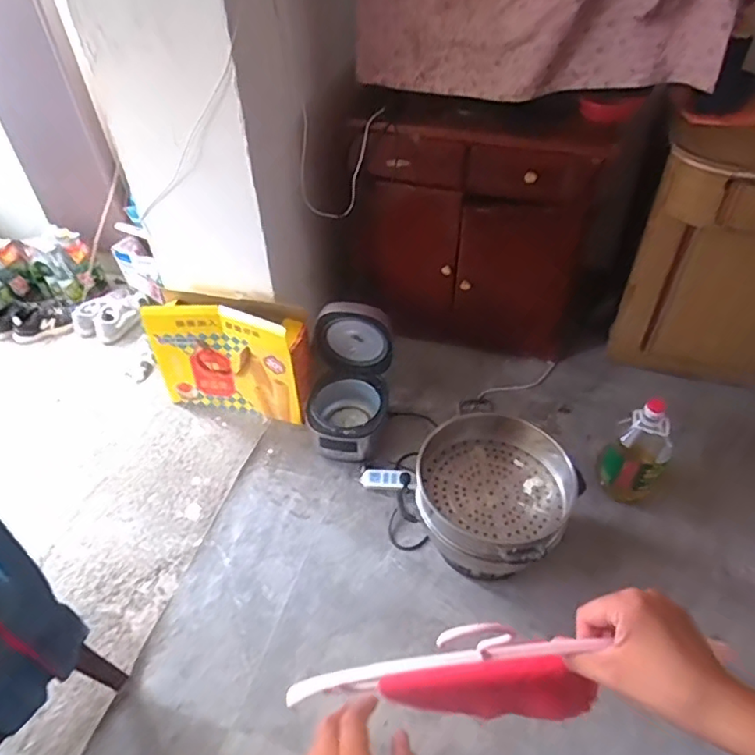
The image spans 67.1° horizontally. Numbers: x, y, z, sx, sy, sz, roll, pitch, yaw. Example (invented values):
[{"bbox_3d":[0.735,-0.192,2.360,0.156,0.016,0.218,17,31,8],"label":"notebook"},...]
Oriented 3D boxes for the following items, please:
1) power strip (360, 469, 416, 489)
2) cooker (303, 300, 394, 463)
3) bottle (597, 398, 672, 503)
[{"bbox_3d":[0.030,0.299,1.686,0.164,0.039,0.058,9,47,7],"label":"power strip"},{"bbox_3d":[-0.088,0.024,1.701,0.246,0.401,0.298,1,47,0],"label":"cooker"},{"bbox_3d":[0.726,0.200,1.581,0.166,0.329,0.137,28,52,23],"label":"bottle"}]

